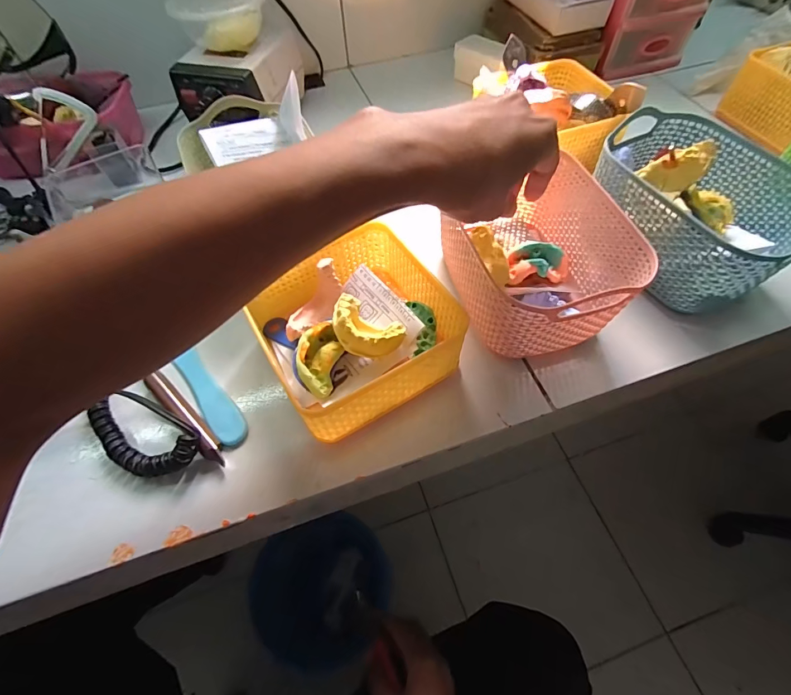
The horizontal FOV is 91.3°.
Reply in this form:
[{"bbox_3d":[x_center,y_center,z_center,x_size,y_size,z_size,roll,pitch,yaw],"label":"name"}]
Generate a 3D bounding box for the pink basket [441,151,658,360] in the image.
[{"bbox_3d":[0.113,-0.076,0.319,0.110,0.076,0.157,-15,59,-7],"label":"pink basket"}]

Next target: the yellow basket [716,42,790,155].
[{"bbox_3d":[0.470,-0.286,0.441,0.115,0.063,0.137,-22,60,-11],"label":"yellow basket"}]

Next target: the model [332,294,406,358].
[{"bbox_3d":[-0.021,-0.013,0.287,0.055,0.021,0.036,27,49,-8],"label":"model"}]

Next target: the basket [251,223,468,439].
[{"bbox_3d":[-0.022,-0.021,0.299,0.152,0.057,0.129,-31,62,-16],"label":"basket"}]

